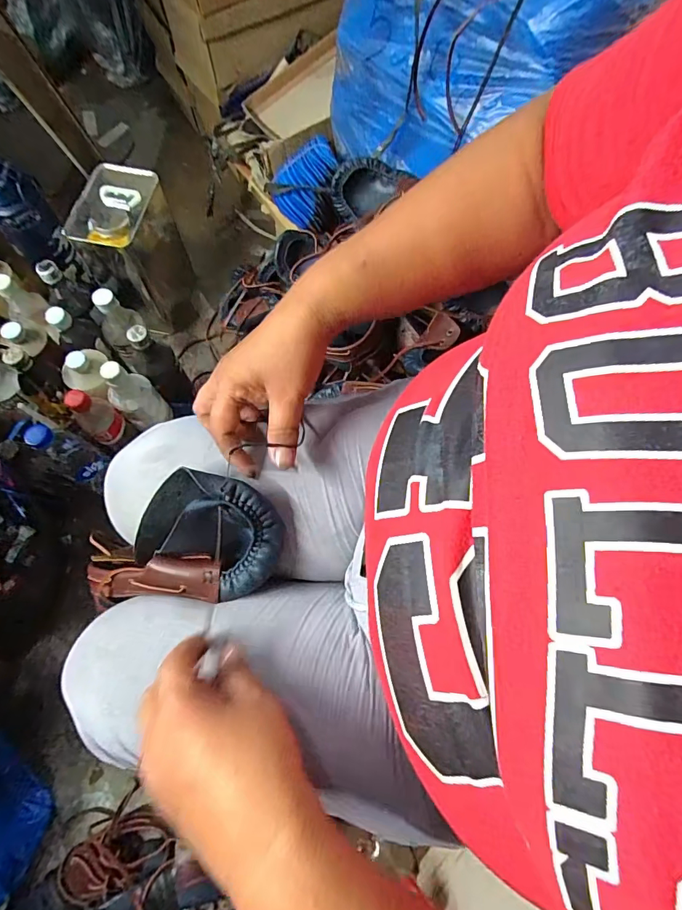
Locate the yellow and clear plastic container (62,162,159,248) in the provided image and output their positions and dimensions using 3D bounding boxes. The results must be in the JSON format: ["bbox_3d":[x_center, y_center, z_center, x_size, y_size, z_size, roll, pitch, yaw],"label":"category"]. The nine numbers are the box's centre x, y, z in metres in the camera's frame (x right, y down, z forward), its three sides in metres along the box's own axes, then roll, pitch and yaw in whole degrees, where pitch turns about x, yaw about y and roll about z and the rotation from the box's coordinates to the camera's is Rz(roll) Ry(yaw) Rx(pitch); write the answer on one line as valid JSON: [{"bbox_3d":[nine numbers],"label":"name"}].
[{"bbox_3d":[-0.365,-0.394,0.699,0.101,0.023,0.157,11,72,2],"label":"yellow and clear plastic container"}]

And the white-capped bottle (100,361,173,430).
[{"bbox_3d":[-0.330,-0.092,0.711,0.065,0.141,0.054,-43,78,-14],"label":"white-capped bottle"}]

